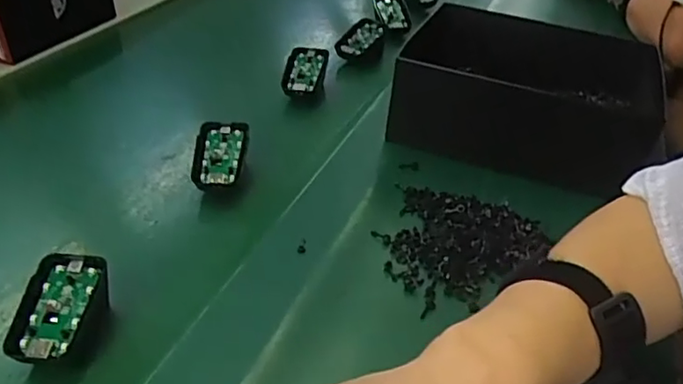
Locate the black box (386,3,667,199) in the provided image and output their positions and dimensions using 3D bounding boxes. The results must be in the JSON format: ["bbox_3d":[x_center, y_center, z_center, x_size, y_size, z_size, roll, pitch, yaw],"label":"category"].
[{"bbox_3d":[0.194,-0.103,0.616,0.242,0.094,0.211,15,36,17],"label":"black box"}]

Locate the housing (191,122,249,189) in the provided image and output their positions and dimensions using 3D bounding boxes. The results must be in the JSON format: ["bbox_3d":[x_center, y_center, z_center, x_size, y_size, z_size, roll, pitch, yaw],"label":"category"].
[{"bbox_3d":[-0.106,-0.034,0.523,0.043,0.011,0.068,6,57,-5],"label":"housing"}]

